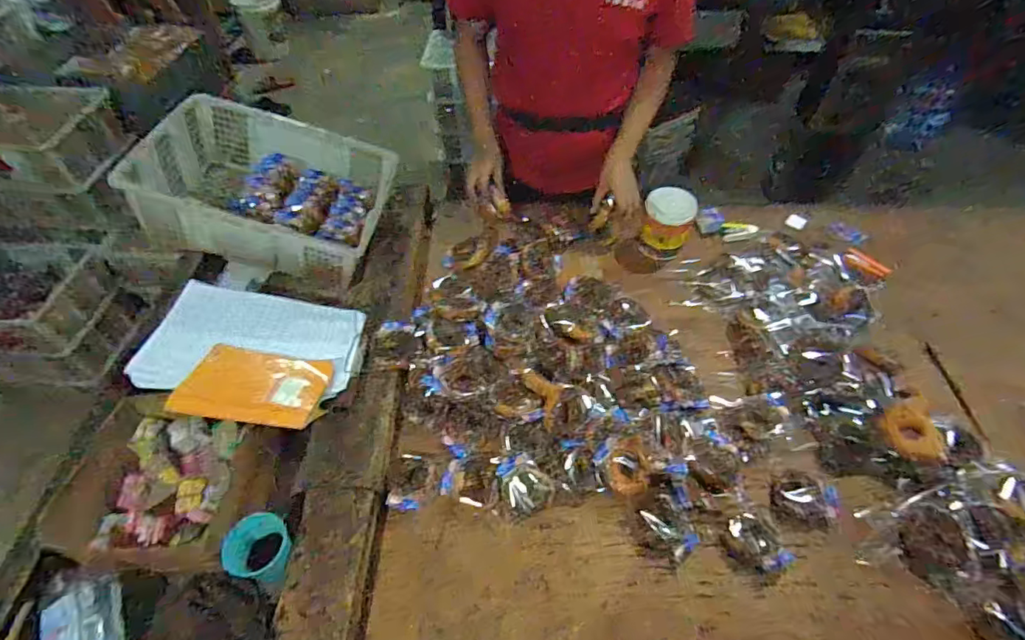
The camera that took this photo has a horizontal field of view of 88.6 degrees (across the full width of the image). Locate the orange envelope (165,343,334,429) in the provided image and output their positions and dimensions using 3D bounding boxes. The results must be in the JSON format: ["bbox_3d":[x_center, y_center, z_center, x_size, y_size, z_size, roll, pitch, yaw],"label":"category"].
[{"bbox_3d":[-0.418,0.107,0.865,0.212,0.014,0.135,12,48,-17],"label":"orange envelope"}]

